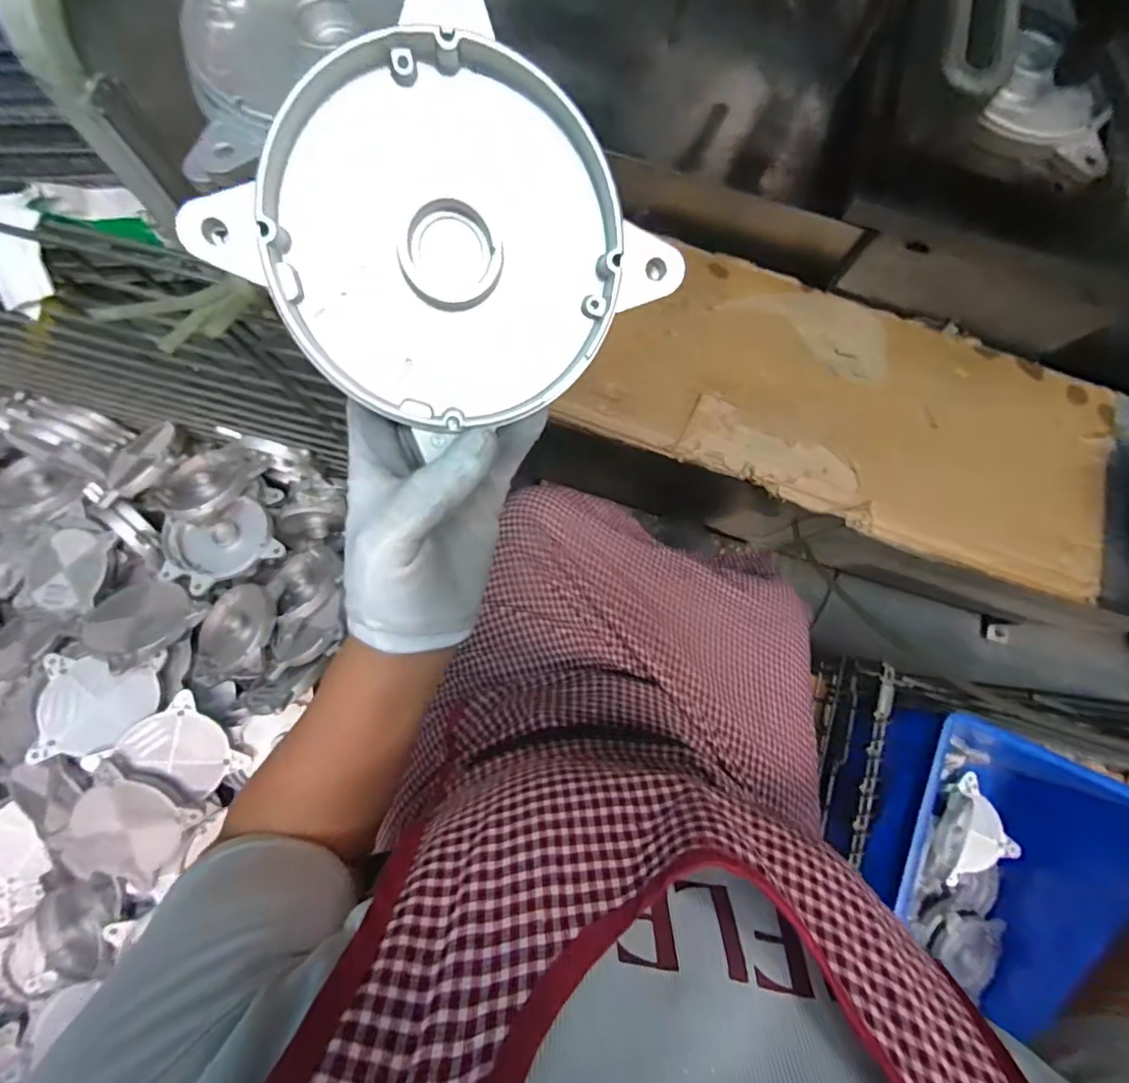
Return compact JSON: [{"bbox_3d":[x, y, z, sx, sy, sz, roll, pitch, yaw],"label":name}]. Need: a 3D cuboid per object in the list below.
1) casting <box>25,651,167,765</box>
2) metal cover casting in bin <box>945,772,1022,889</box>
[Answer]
[{"bbox_3d":[-0.660,0.229,0.760,0.138,0.025,0.134,1,75,-23],"label":"casting"},{"bbox_3d":[0.800,0.562,1.022,0.120,0.040,0.198,21,81,1],"label":"metal cover casting in bin"}]

